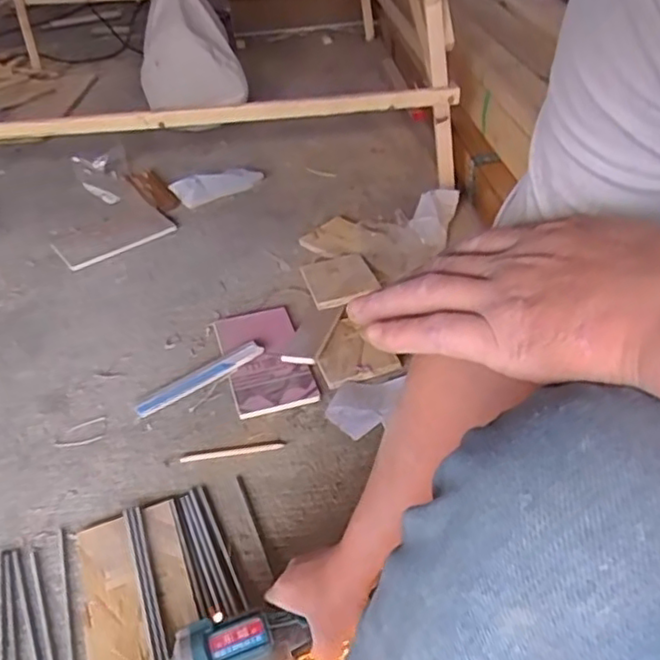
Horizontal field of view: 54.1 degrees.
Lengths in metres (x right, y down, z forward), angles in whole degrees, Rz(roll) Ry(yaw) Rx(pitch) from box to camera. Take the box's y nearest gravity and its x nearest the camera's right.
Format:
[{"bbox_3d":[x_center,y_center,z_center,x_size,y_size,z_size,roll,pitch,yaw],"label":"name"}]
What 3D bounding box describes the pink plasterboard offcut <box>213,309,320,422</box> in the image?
[{"bbox_3d":[-0.100,0.039,0.972,0.116,0.016,0.227,-14,38,-10],"label":"pink plasterboard offcut"}]

